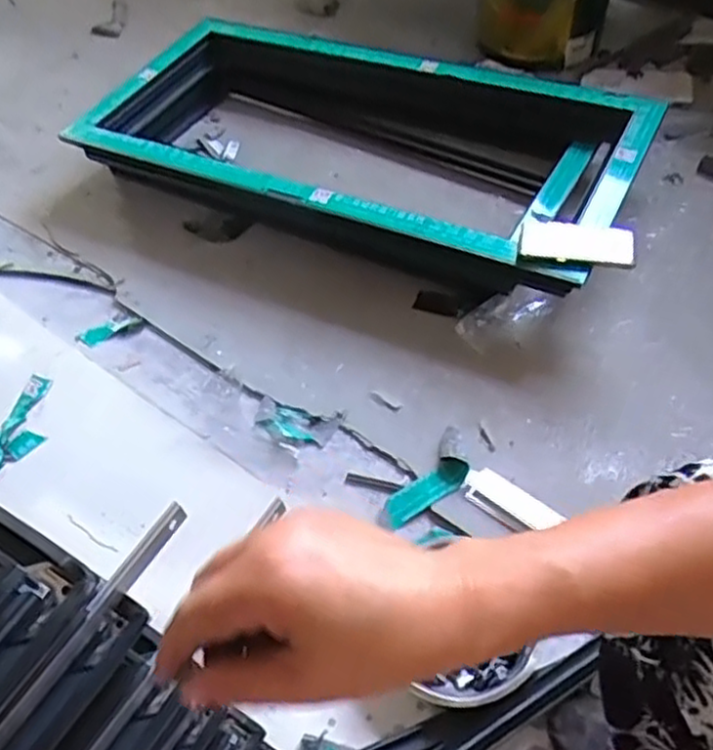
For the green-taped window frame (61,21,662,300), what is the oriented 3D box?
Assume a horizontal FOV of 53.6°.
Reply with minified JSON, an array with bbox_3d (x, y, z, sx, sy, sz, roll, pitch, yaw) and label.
[{"bbox_3d":[-0.027,-0.438,1.331,1.065,0.164,0.471,22,60,19],"label":"green-taped window frame"}]

